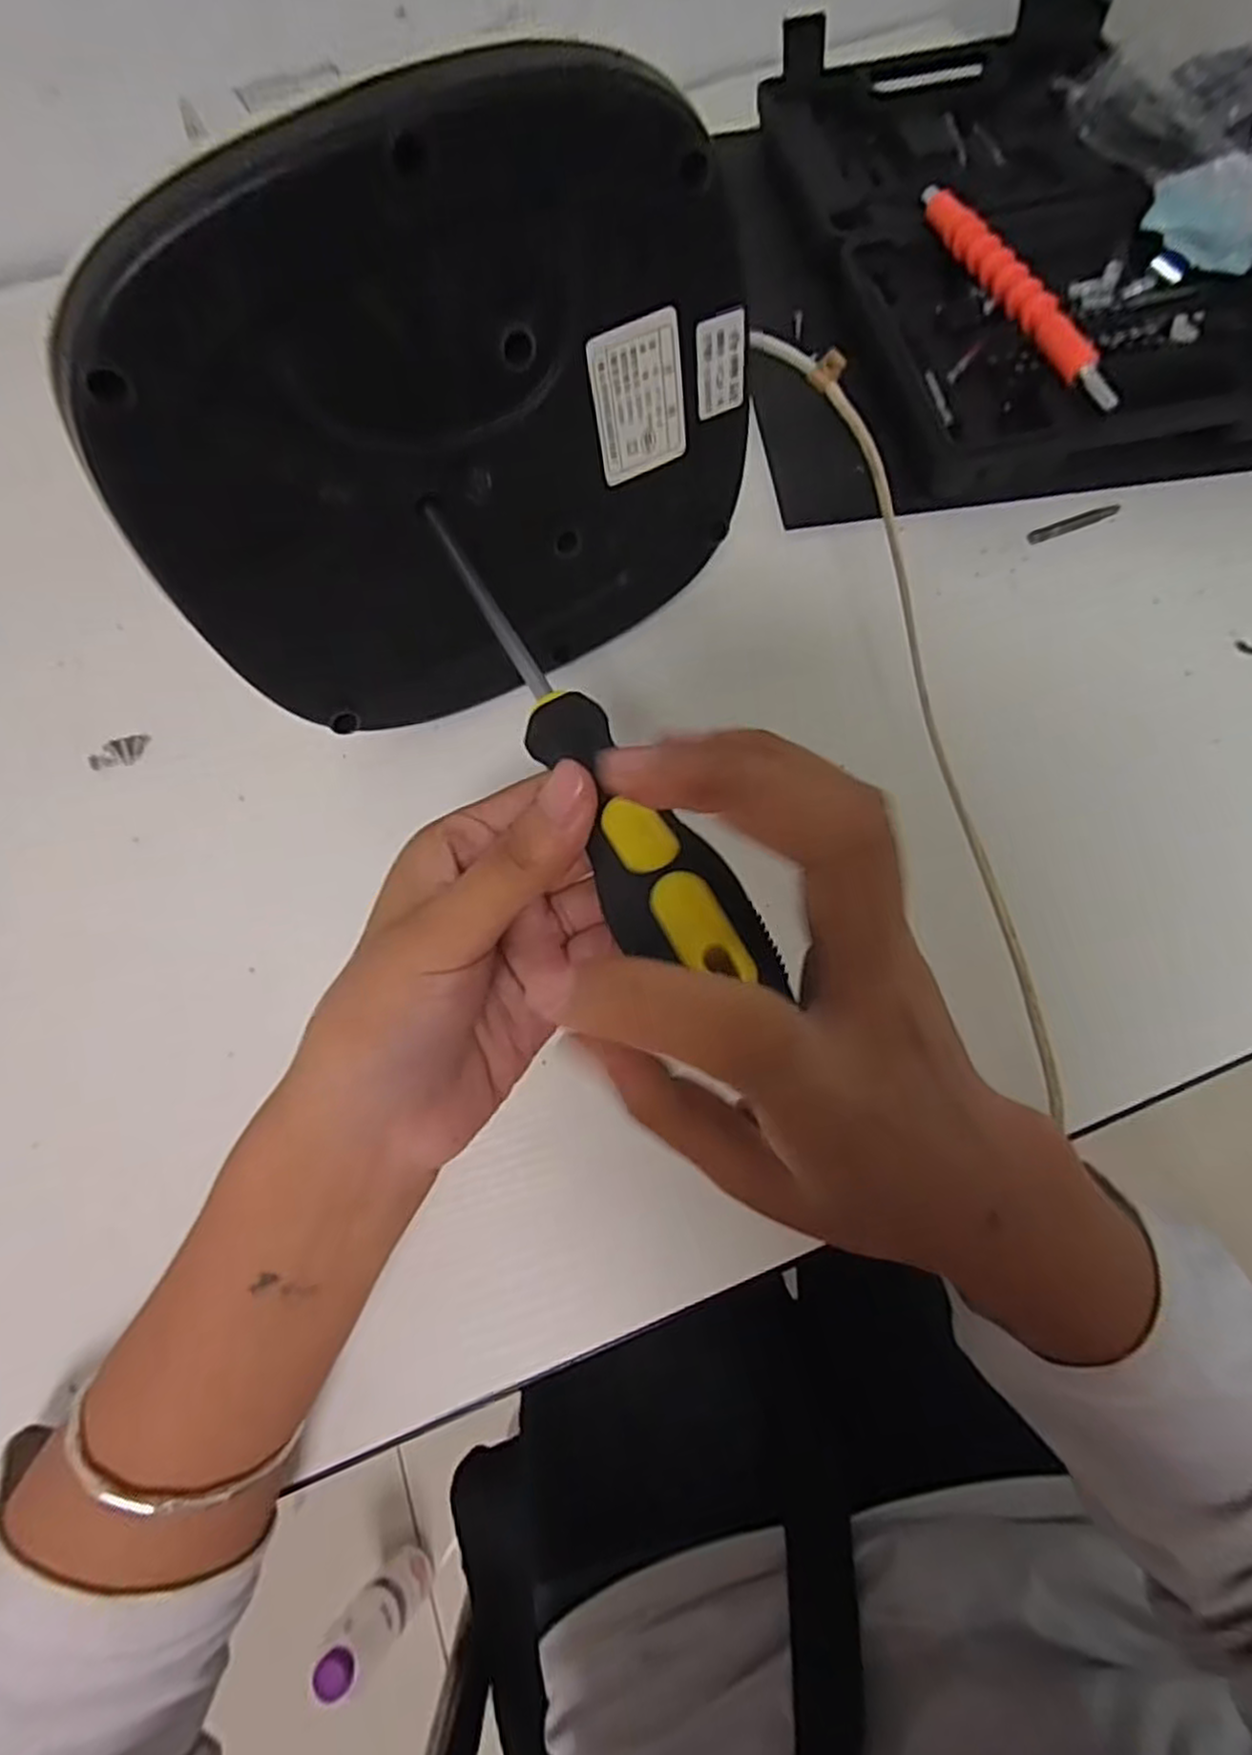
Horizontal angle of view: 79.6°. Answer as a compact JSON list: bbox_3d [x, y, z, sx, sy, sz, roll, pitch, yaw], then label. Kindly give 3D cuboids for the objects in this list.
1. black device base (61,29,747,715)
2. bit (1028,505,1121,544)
[{"bbox_3d":[-0.057,-0.152,0.266,0.218,0.178,0.040,-29,60,-7],"label":"black device base"},{"bbox_3d":[0.219,-0.173,0.366,0.047,0.004,0.007,-18,69,-4],"label":"bit"}]

